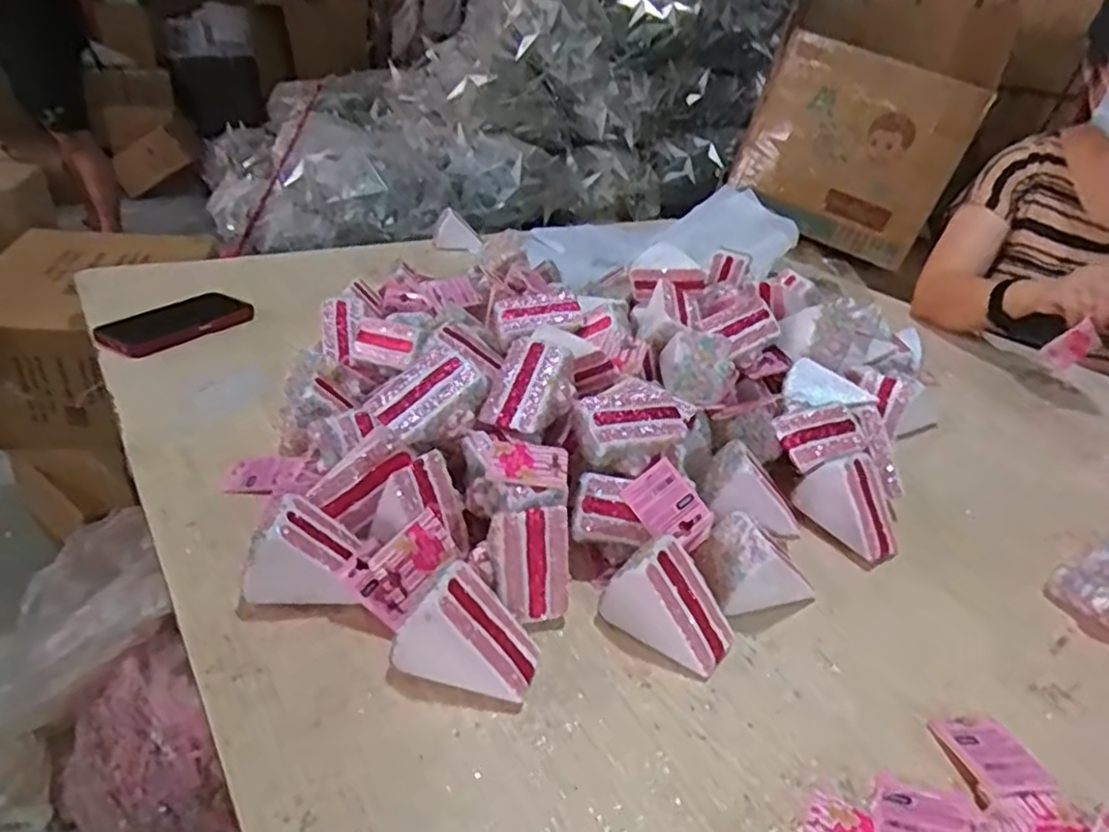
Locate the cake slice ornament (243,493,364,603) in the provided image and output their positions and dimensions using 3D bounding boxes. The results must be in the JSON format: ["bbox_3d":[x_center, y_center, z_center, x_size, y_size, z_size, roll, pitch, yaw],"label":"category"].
[{"bbox_3d":[-0.174,0.093,0.484,0.077,0.057,0.055,3,30,-5],"label":"cake slice ornament"}]

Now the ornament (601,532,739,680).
[{"bbox_3d":[0.084,0.127,0.476,0.086,0.065,0.056,22,33,26],"label":"ornament"}]

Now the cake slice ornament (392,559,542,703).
[{"bbox_3d":[-0.052,0.135,0.436,0.086,0.064,0.056,12,30,11],"label":"cake slice ornament"}]

